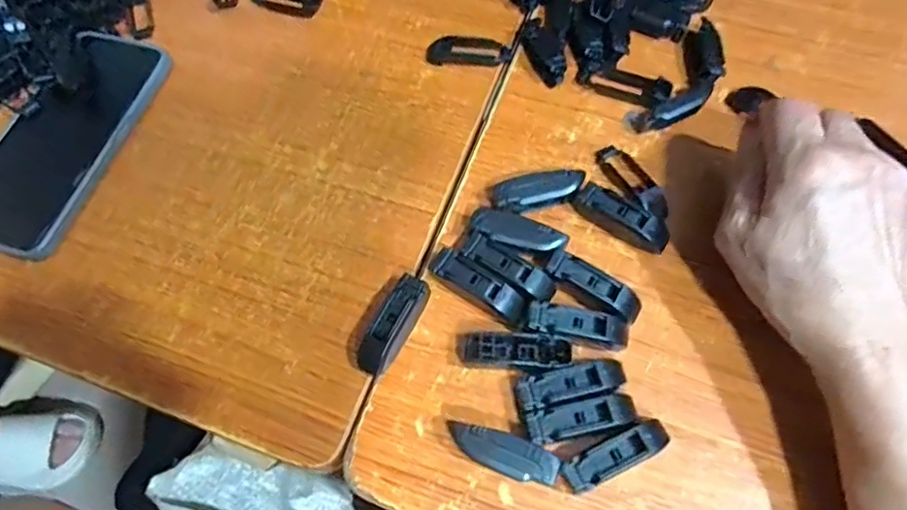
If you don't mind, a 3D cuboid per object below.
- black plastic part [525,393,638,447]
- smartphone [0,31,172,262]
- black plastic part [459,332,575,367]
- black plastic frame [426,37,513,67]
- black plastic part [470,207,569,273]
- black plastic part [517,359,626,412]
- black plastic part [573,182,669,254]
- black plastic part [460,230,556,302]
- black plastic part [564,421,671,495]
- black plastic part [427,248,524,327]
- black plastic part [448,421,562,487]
[{"bbox_3d":[0.064,0.082,0.285,0.054,0.015,0.018,-12,66,-3],"label":"black plastic part"},{"bbox_3d":[-0.255,-0.078,0.376,0.078,0.011,0.163,15,67,9],"label":"smartphone"},{"bbox_3d":[0.031,0.050,0.300,0.058,0.015,0.016,0,66,3],"label":"black plastic part"},{"bbox_3d":[0.011,-0.138,0.392,0.057,0.008,0.021,4,66,4],"label":"black plastic frame"},{"bbox_3d":[0.037,-0.009,0.327,0.053,0.017,0.025,23,69,12],"label":"black plastic part"},{"bbox_3d":[0.060,0.065,0.292,0.056,0.015,0.018,-14,66,-4],"label":"black plastic part"},{"bbox_3d":[0.097,-0.022,0.331,0.055,0.016,0.018,27,69,14],"label":"black plastic part"},{"bbox_3d":[0.030,0.009,0.320,0.055,0.016,0.017,31,70,15],"label":"black plastic part"},{"bbox_3d":[0.079,0.096,0.278,0.055,0.015,0.017,-26,67,-9],"label":"black plastic part"},{"bbox_3d":[0.014,0.018,0.316,0.056,0.016,0.016,32,71,16],"label":"black plastic part"},{"bbox_3d":[0.024,0.096,0.278,0.054,0.017,0.017,18,68,10],"label":"black plastic part"}]

